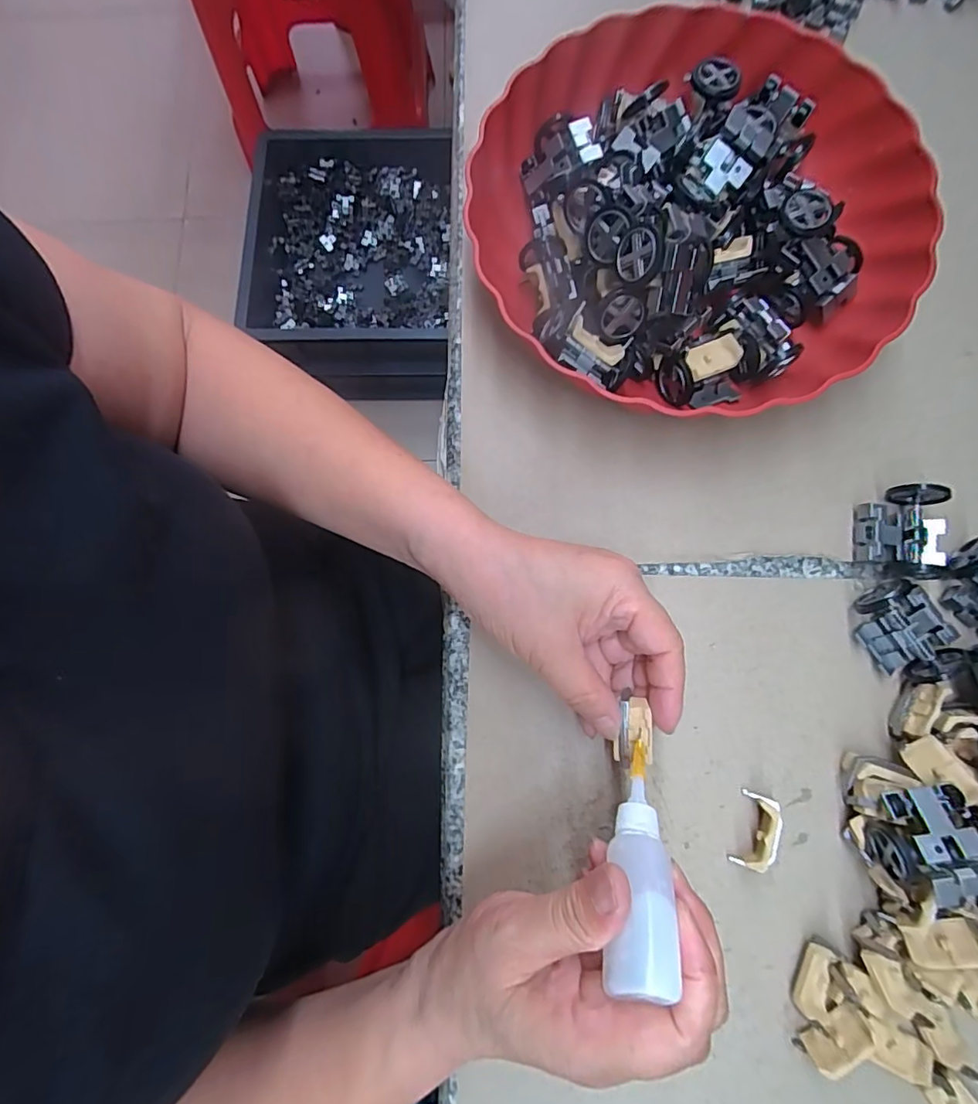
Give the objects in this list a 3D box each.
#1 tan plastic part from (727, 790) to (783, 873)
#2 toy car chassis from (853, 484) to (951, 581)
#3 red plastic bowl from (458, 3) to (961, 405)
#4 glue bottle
[{"bbox_3d":[0.135,0.141,0.262,0.016,0.015,0.036,17,80,4],"label":"tan plastic part"},{"bbox_3d":[0.228,-0.009,0.283,0.047,0.024,0.047,10,80,3],"label":"toy car chassis"},{"bbox_3d":[0.114,-0.193,0.299,0.243,0.063,0.245,-21,80,-3],"label":"red plastic bowl"},{"bbox_3d":[0.056,0.123,0.198,0.018,0.019,0.072,13,39,3],"label":"glue bottle"}]

